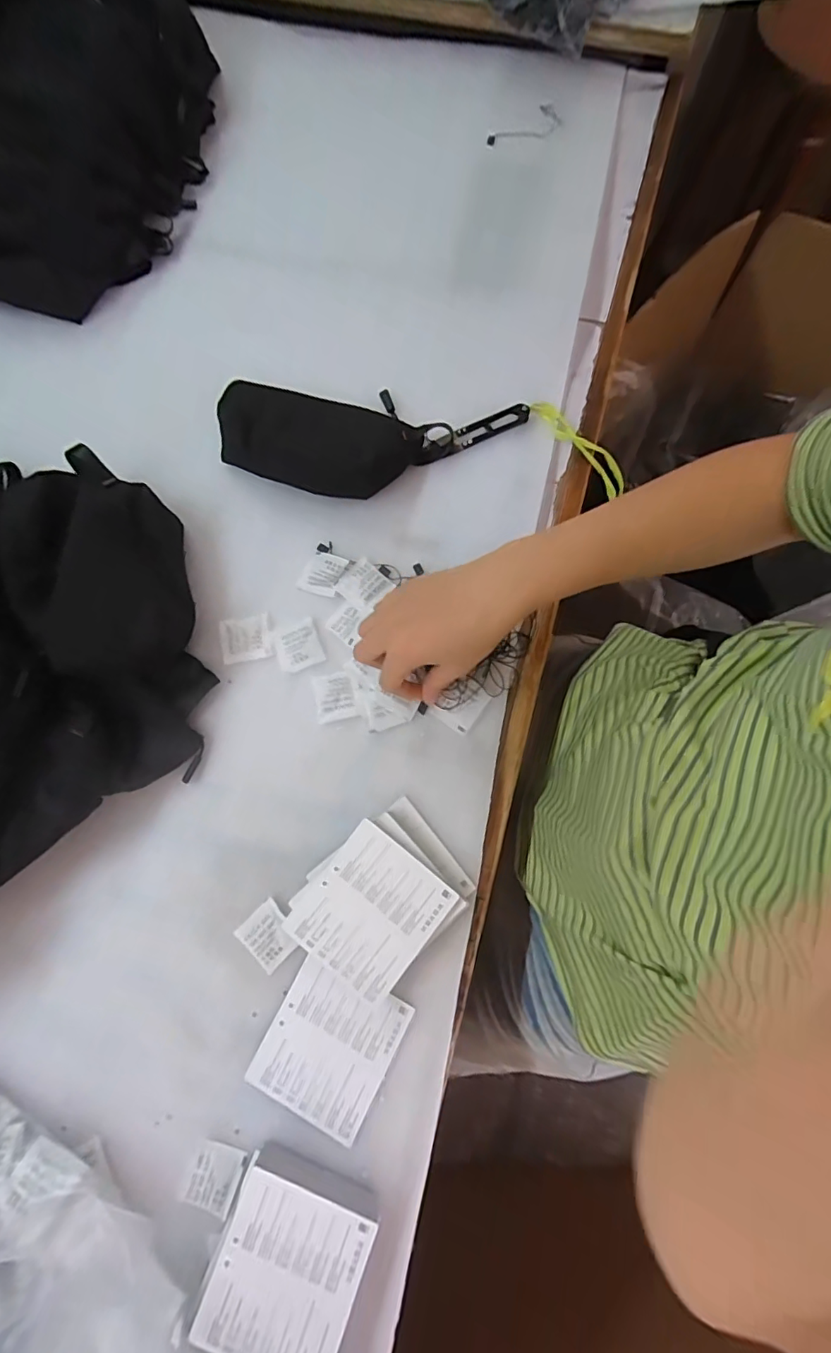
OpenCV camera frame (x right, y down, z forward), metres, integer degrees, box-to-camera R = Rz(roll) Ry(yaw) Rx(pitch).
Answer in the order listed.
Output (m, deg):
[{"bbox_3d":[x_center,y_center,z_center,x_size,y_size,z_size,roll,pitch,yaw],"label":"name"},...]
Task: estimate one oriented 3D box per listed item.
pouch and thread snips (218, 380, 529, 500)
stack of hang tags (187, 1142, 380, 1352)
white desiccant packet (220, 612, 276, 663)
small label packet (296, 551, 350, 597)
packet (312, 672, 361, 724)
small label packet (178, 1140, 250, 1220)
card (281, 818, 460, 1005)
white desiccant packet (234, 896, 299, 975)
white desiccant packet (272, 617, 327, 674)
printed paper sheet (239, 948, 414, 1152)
[{"bbox_3d":[-0.044,-0.218,0.480,0.274,0.027,0.114,3,79,3],"label":"pouch and thread snips"},{"bbox_3d":[-0.083,0.387,0.351,0.090,0.033,0.101,20,80,6],"label":"stack of hang tags"},{"bbox_3d":[-0.148,-0.034,0.460,0.044,0.004,0.041,-12,78,0],"label":"white desiccant packet"},{"bbox_3d":[-0.083,-0.092,0.467,0.035,0.007,0.038,22,80,7],"label":"small label packet"},{"bbox_3d":[-0.067,0.017,0.444,0.033,0.004,0.041,-12,78,0],"label":"packet"},{"bbox_3d":[-0.142,0.355,0.374,0.035,0.005,0.041,19,80,6],"label":"small label packet"},{"bbox_3d":[-0.033,0.172,0.388,0.090,0.004,0.098,37,84,9],"label":"card"},{"bbox_3d":[-0.112,0.199,0.404,0.037,0.005,0.041,-44,80,-6],"label":"white desiccant packet"},{"bbox_3d":[-0.101,-0.026,0.454,0.038,0.004,0.040,-21,78,-2],"label":"white desiccant packet"},{"bbox_3d":[-0.063,0.273,0.391,0.090,0.006,0.099,26,79,7],"label":"printed paper sheet"}]

